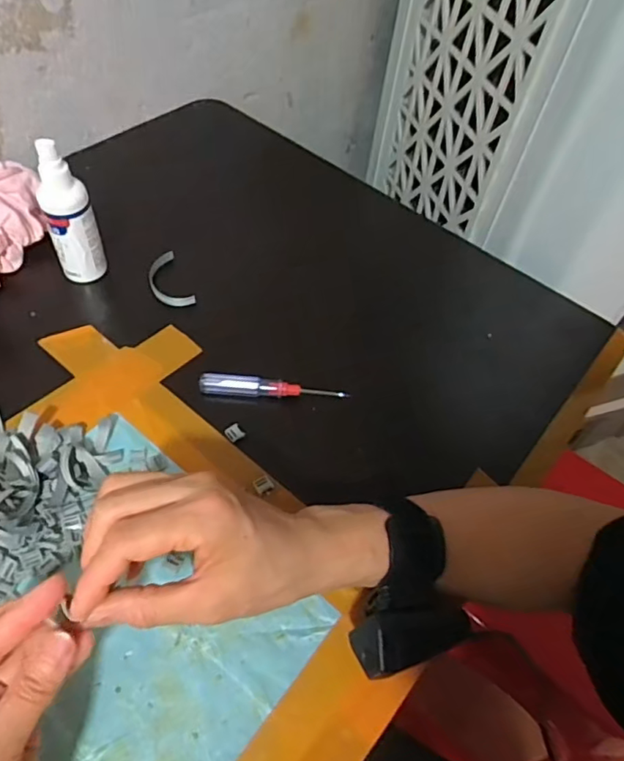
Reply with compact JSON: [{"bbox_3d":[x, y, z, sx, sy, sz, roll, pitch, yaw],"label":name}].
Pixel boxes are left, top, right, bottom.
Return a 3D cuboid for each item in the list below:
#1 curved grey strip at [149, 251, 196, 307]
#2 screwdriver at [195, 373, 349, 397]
[{"bbox_3d":[-0.136,-0.094,0.519,0.032,0.014,0.066,-21,59,-20],"label":"curved grey strip"},{"bbox_3d":[-0.032,0.006,0.457,0.119,0.015,0.013,5,54,-2],"label":"screwdriver"}]

